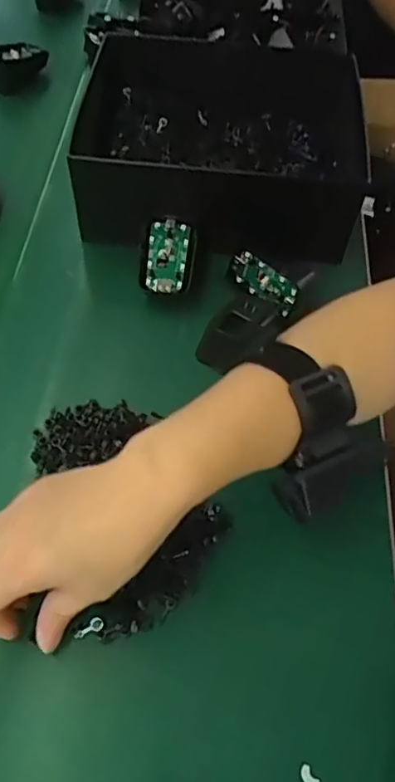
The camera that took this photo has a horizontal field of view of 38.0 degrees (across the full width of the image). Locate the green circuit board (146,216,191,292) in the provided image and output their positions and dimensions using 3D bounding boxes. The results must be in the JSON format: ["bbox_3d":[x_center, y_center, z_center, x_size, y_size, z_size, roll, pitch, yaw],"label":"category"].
[{"bbox_3d":[-0.024,-0.111,0.469,0.031,0.005,0.065,6,78,2],"label":"green circuit board"}]

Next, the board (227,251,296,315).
[{"bbox_3d":[0.053,-0.088,0.465,0.064,0.032,0.006,42,50,21],"label":"board"}]

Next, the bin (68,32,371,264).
[{"bbox_3d":[0.022,-0.224,0.511,0.226,0.080,0.188,5,59,2],"label":"bin"}]

